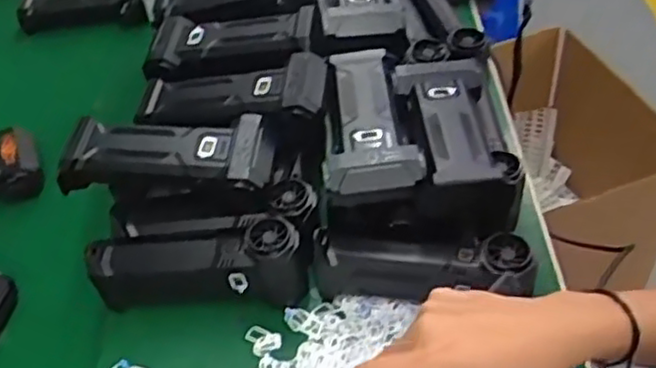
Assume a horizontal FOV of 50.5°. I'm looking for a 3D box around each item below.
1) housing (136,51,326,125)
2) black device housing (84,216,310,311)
[{"bbox_3d":[-0.081,-0.072,0.561,0.154,0.033,0.070,-4,48,3],"label":"housing"},{"bbox_3d":[-0.096,0.061,0.527,0.158,0.067,0.044,-3,48,3],"label":"black device housing"}]

